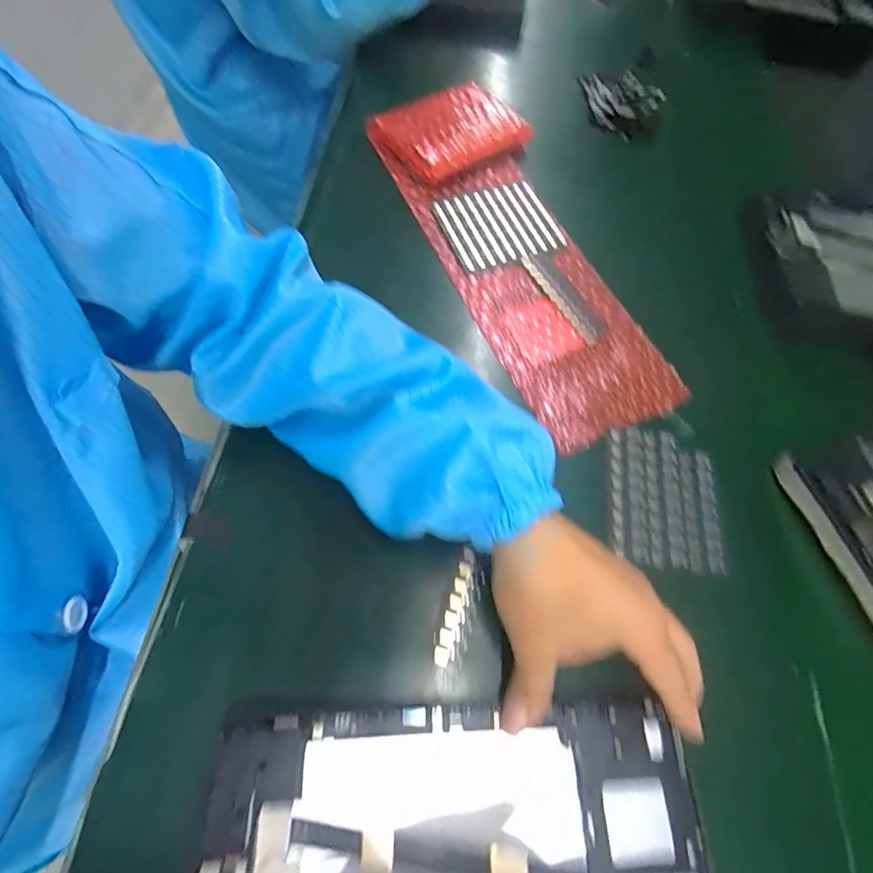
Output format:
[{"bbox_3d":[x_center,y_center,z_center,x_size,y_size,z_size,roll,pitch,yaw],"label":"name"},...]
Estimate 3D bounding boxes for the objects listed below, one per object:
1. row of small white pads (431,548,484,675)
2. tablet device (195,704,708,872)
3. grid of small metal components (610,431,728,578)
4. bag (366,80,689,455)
[{"bbox_3d":[0.015,0.104,0.273,0.019,0.007,0.067,19,65,4],"label":"row of small white pads"},{"bbox_3d":[0.011,0.213,0.208,0.232,0.011,0.146,0,63,-2],"label":"tablet device"},{"bbox_3d":[0.155,0.041,0.308,0.072,0.008,0.093,8,65,-1],"label":"grid of small metal components"},{"bbox_3d":[0.067,-0.175,0.393,0.135,0.025,0.384,-20,69,-14],"label":"bag"}]

